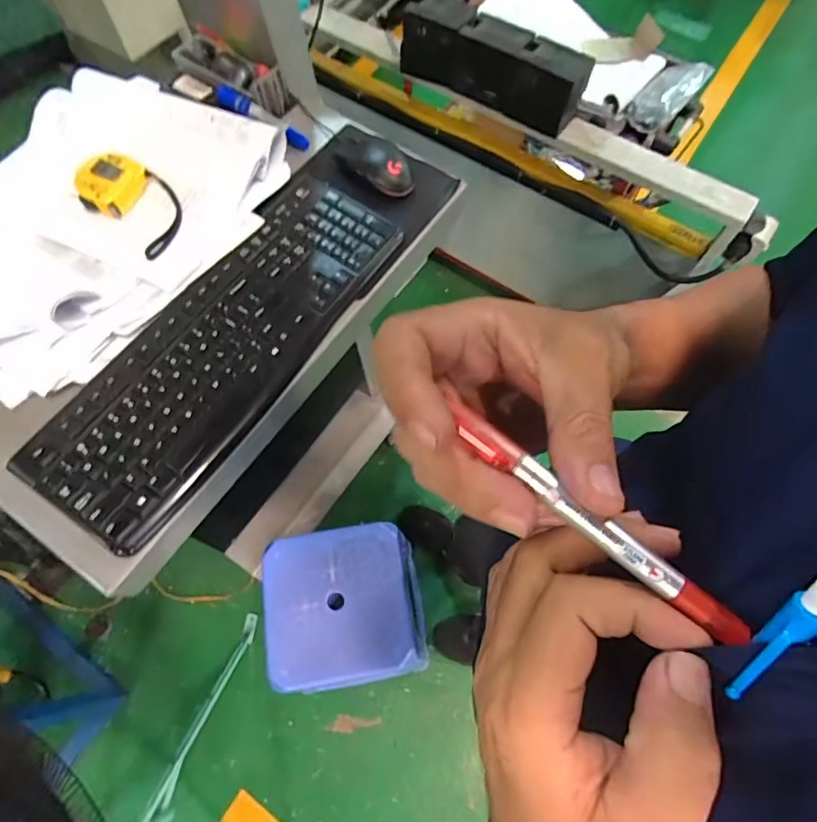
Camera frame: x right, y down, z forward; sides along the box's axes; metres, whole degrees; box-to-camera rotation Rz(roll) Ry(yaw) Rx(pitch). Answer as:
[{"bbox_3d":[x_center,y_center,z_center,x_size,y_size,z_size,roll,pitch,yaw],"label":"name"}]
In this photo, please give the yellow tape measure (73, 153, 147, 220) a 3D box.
[{"bbox_3d":[-0.339,-0.260,0.565,0.069,0.027,0.070,22,68,9],"label":"yellow tape measure"}]

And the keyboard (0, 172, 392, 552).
[{"bbox_3d":[-0.185,-0.075,0.518,0.148,0.028,0.429,31,69,12],"label":"keyboard"}]

